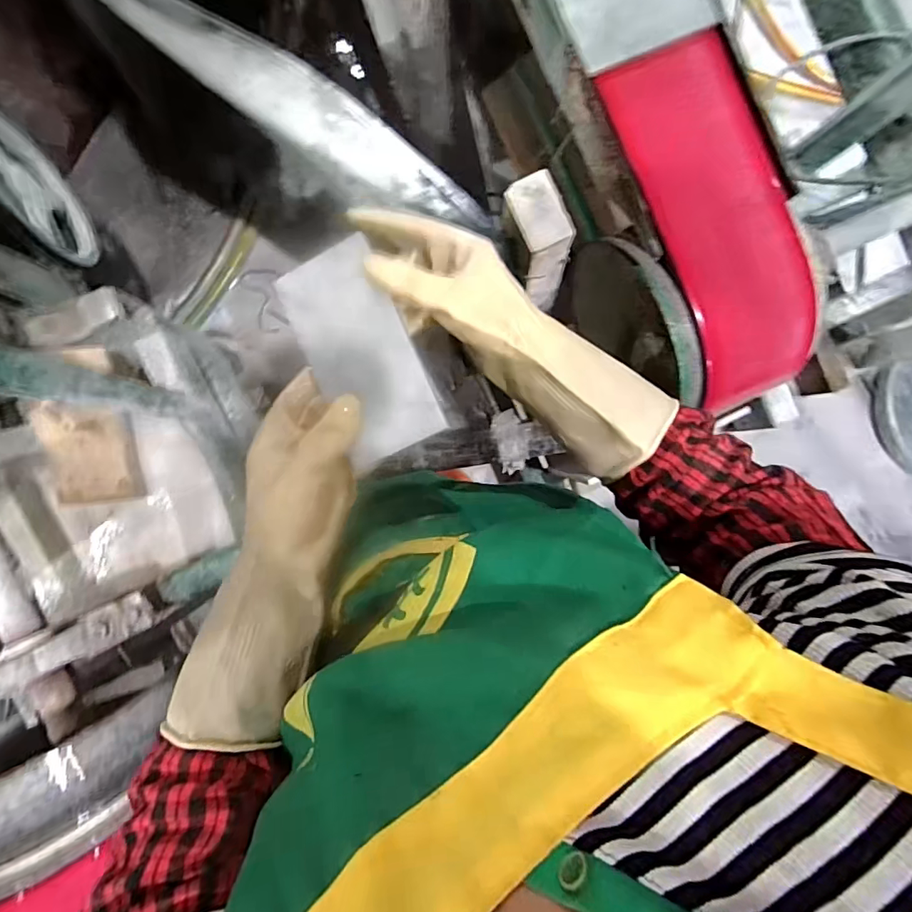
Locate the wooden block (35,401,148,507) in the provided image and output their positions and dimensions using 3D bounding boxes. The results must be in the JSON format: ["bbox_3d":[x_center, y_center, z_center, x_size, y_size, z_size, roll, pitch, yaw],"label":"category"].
[{"bbox_3d":[-0.564,-0.005,0.783,0.119,0.029,0.159,-5,117,-14],"label":"wooden block"}]

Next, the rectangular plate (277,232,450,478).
[{"bbox_3d":[-0.067,-0.071,0.356,0.074,0.011,0.148,-24,94,13],"label":"rectangular plate"}]

